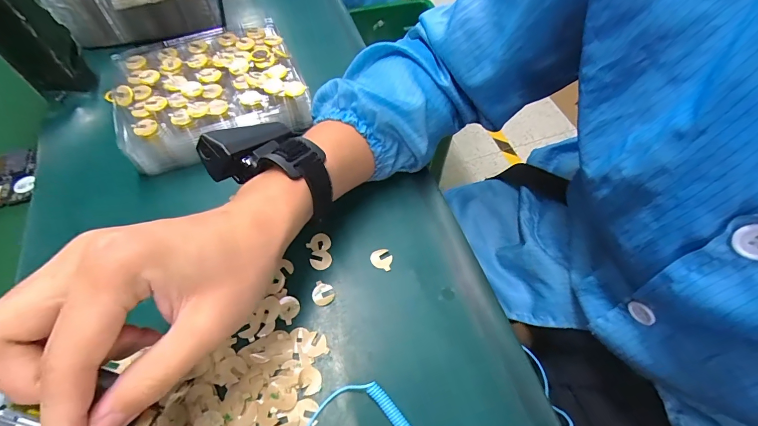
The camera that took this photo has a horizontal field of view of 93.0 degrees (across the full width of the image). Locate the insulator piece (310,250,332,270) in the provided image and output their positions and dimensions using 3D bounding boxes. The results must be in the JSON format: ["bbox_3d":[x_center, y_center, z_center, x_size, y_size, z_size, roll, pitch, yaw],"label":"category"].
[{"bbox_3d":[-0.048,0.038,0.297,0.017,0.004,0.017,-1,60,2],"label":"insulator piece"}]

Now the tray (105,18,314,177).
[{"bbox_3d":[-0.176,-0.127,0.374,0.182,0.045,0.149,-24,62,-11],"label":"tray"}]

